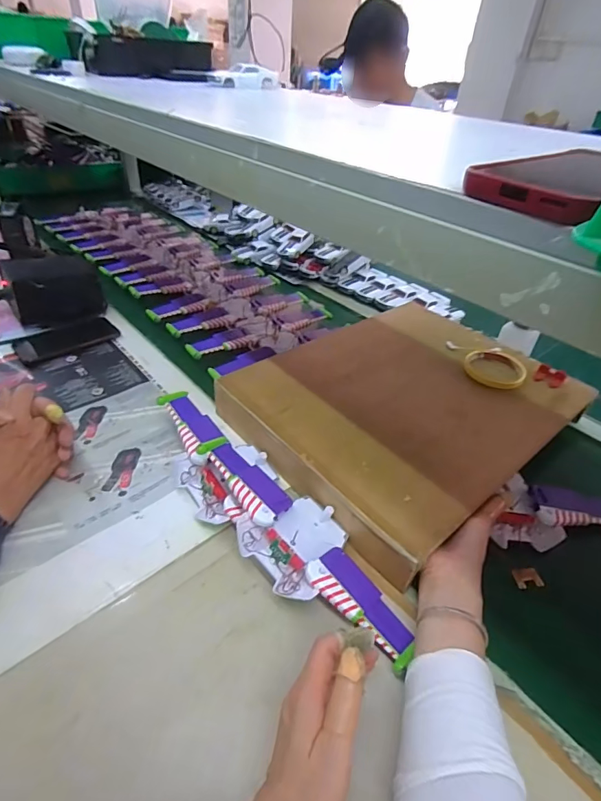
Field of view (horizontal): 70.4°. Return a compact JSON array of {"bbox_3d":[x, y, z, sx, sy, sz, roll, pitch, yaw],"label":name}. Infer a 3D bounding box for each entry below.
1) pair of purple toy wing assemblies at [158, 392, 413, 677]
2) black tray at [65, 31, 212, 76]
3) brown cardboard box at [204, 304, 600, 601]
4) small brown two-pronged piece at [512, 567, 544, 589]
[{"bbox_3d":[-0.046,0.112,0.476,0.105,0.056,0.411,-28,49,-32],"label":"pair of purple toy wing assemblies"},{"bbox_3d":[-0.325,-0.716,0.883,0.257,0.057,0.163,-21,46,-27],"label":"black tray"},{"bbox_3d":[0.155,-0.003,0.619,0.441,0.058,0.351,-28,49,-32],"label":"brown cardboard box"},{"bbox_3d":[0.241,0.188,0.451,0.024,0.012,0.021,1,40,-4],"label":"small brown two-pronged piece"}]

